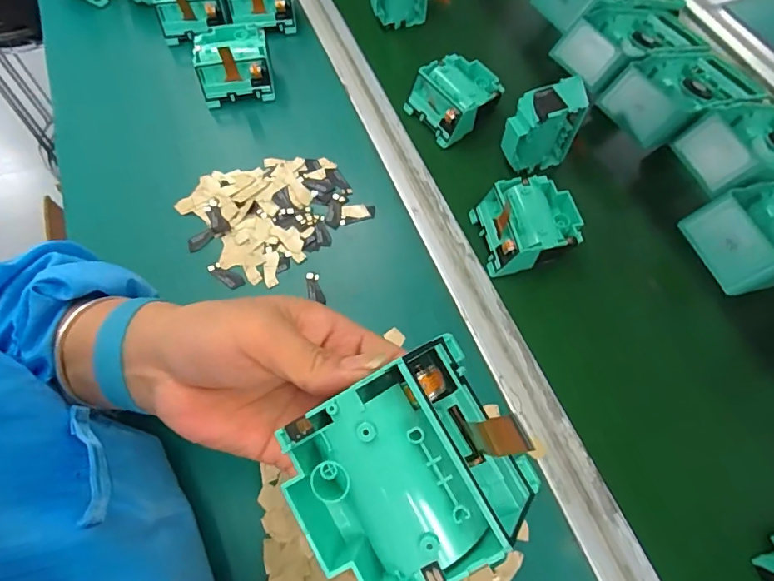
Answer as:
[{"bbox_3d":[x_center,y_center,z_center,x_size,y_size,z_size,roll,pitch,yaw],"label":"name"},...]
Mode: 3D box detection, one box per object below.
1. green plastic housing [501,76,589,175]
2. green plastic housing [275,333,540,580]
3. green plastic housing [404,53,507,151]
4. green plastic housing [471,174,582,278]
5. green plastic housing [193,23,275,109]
[{"bbox_3d":[0.143,-0.152,0.455,0.069,0.076,0.033,-14,62,-7],"label":"green plastic housing"},{"bbox_3d":[0.007,0.067,0.189,0.081,0.052,0.079,-30,84,12],"label":"green plastic housing"},{"bbox_3d":[0.072,-0.199,0.499,0.082,0.041,0.075,-33,66,-15],"label":"green plastic housing"},{"bbox_3d":[0.123,-0.059,0.426,0.080,0.037,0.074,-11,62,-5],"label":"green plastic housing"},{"bbox_3d":[-0.161,-0.241,0.511,0.075,0.042,0.074,-11,62,-5],"label":"green plastic housing"}]

